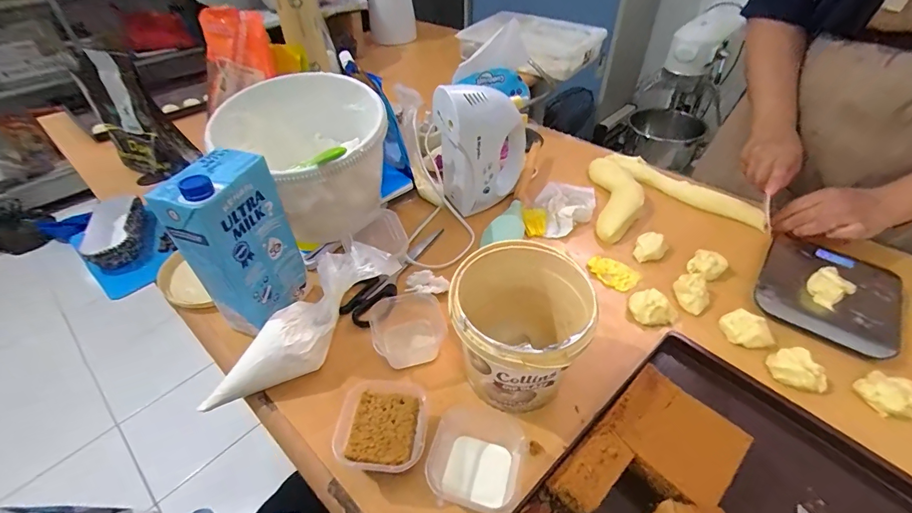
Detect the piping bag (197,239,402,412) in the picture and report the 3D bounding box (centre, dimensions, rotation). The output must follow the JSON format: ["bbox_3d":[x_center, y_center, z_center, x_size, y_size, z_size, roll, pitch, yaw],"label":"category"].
[{"bbox_3d":[-0.160,0.080,0.425,0.237,0.058,0.073,-47,55,-8],"label":"piping bag"}]

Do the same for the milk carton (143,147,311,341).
[{"bbox_3d":[-0.228,-0.011,0.427,0.057,0.181,0.097,14,45,16],"label":"milk carton"}]

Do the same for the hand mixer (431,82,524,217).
[{"bbox_3d":[0.044,-0.159,0.595,0.143,0.181,0.071,-10,43,-8],"label":"hand mixer"}]

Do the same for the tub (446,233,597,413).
[{"bbox_3d":[0.060,0.076,0.398,0.123,0.126,0.130,-1,43,1],"label":"tub"}]

